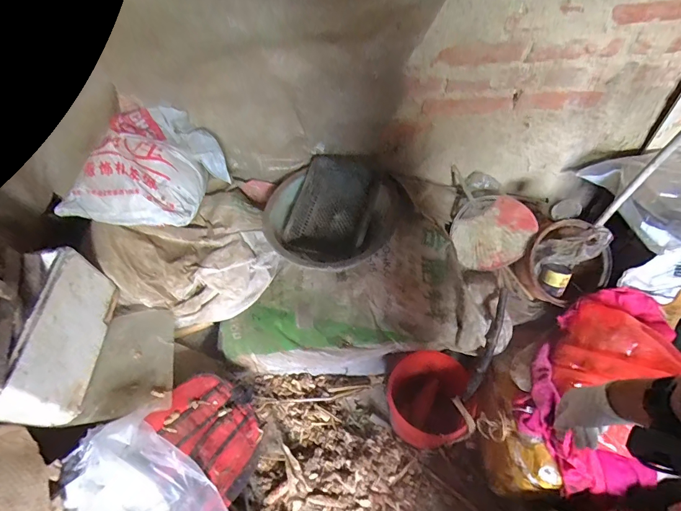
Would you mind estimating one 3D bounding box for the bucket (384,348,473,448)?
[{"bbox_3d":[0.261,0.459,1.200,0.224,0.231,0.244,-1,52,2],"label":"bucket"}]

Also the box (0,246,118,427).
[{"bbox_3d":[-0.618,0.163,0.786,0.172,0.173,0.322,-2,52,1],"label":"box"}]

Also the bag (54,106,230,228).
[{"bbox_3d":[-0.460,-0.195,0.896,0.232,0.168,0.343,31,59,24],"label":"bag"}]

